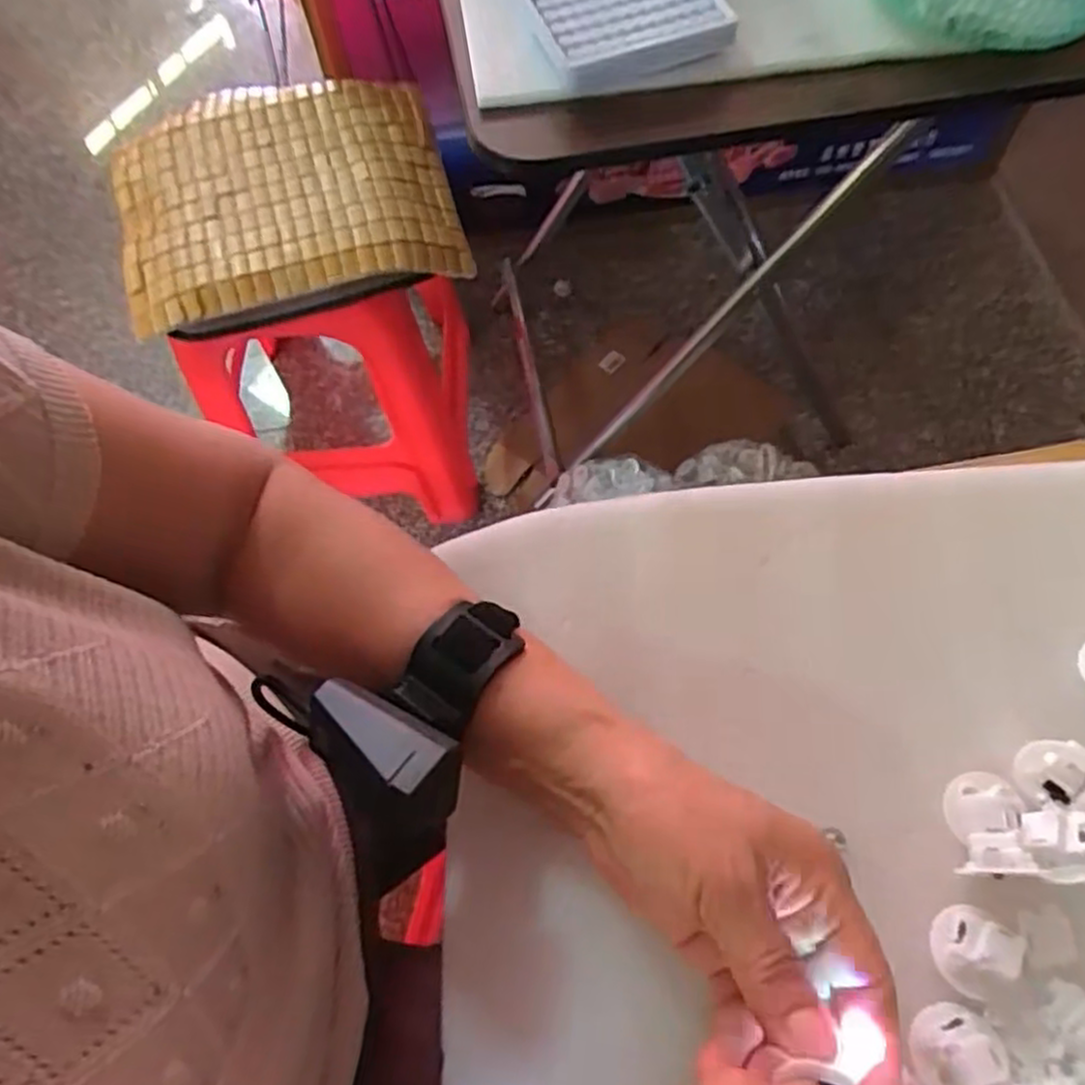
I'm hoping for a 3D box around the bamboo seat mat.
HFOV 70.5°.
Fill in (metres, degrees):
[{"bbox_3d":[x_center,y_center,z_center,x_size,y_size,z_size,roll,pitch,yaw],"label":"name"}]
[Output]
[{"bbox_3d":[-0.295,-0.399,0.872,0.364,0.040,0.344,-15,65,-5],"label":"bamboo seat mat"}]

